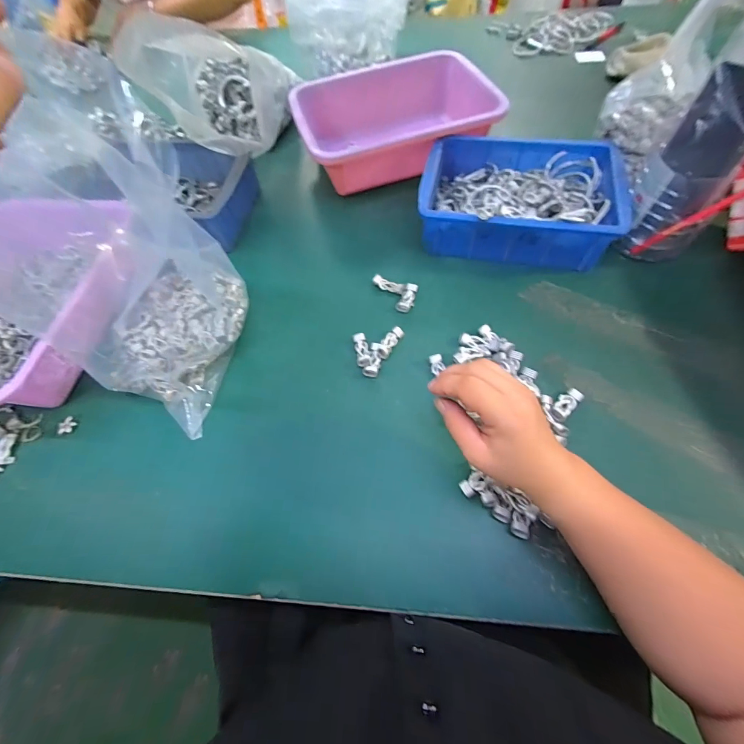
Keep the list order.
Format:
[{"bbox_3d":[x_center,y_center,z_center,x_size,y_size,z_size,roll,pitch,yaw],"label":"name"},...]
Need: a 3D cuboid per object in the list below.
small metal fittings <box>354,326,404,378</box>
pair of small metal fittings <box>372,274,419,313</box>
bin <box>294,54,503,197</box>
[{"bbox_3d":[0.011,-0.023,0.416,0.059,0.013,0.059,-7,61,0],"label":"small metal fittings"},{"bbox_3d":[0.037,-0.108,0.462,0.041,0.009,0.068,-29,64,-12],"label":"pair of small metal fittings"},{"bbox_3d":[0.031,-0.406,0.575,0.291,0.093,0.205,-20,62,-7],"label":"bin"}]

